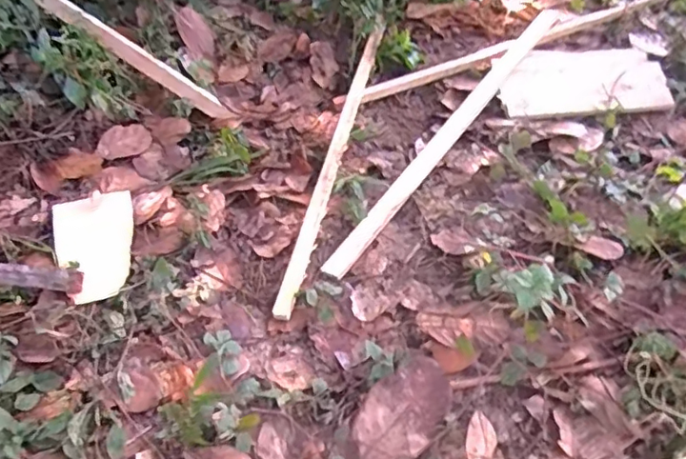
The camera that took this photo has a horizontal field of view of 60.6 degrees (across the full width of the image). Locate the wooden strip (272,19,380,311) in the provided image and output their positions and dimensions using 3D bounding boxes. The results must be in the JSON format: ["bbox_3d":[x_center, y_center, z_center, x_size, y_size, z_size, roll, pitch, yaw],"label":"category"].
[{"bbox_3d":[-0.008,-0.165,1.083,0.033,0.026,0.780,6,48,12],"label":"wooden strip"}]

